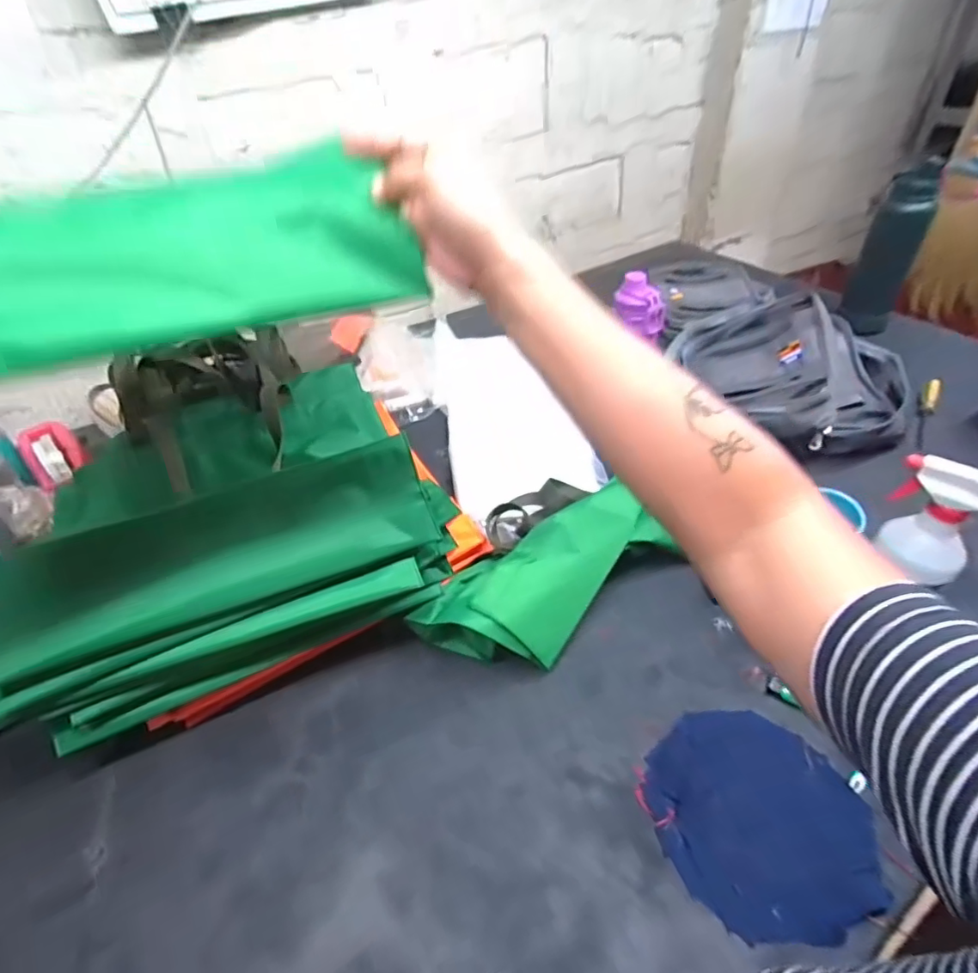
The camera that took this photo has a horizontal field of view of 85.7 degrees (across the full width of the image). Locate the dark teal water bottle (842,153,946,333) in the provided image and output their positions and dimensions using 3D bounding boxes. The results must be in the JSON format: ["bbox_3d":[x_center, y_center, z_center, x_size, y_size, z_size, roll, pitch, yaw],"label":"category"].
[{"bbox_3d":[0.773,-0.450,1.027,0.086,0.293,0.095,19,47,25],"label":"dark teal water bottle"}]

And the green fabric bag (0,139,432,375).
[{"bbox_3d":[-0.209,-0.120,0.289,0.337,0.090,0.012,-17,5,-16],"label":"green fabric bag"}]

